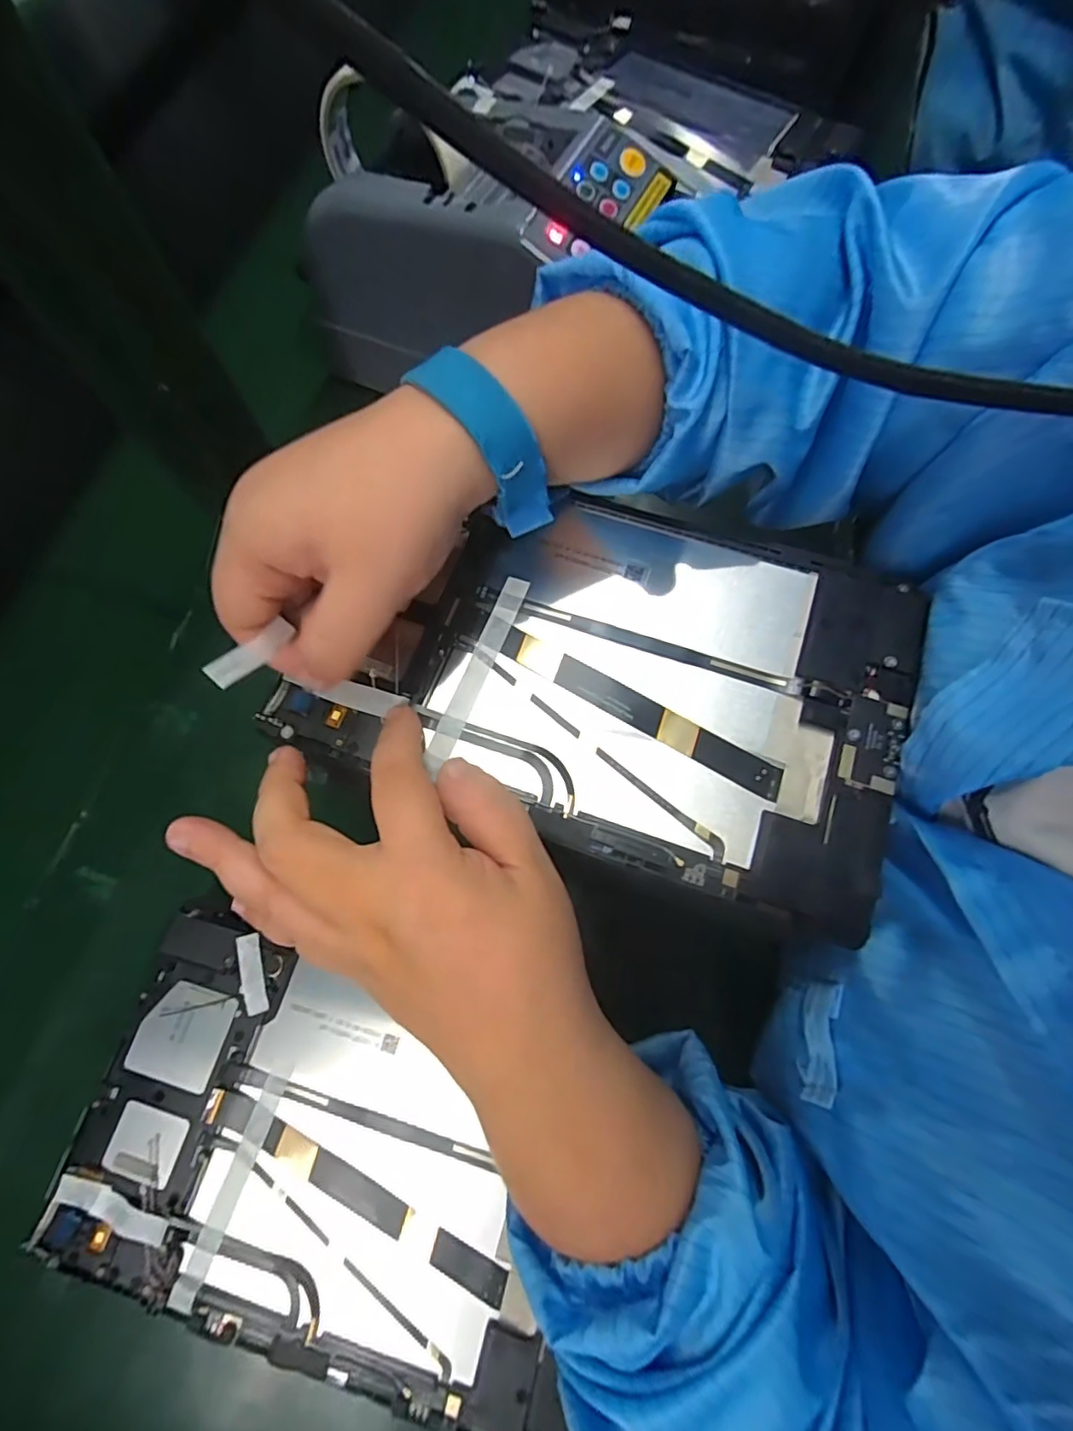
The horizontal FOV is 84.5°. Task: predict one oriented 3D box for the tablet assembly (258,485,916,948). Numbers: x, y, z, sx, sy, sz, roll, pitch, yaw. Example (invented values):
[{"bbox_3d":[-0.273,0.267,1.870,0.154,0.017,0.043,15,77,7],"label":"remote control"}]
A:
[{"bbox_3d":[0.032,-0.020,0.239,0.221,0.011,0.146,19,73,7],"label":"tablet assembly"}]

